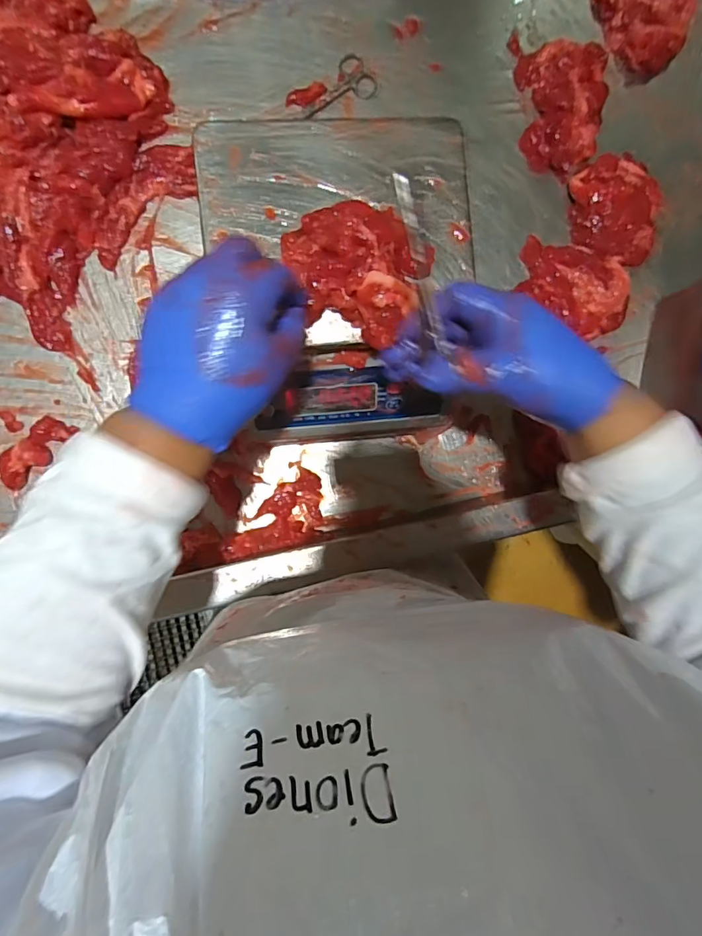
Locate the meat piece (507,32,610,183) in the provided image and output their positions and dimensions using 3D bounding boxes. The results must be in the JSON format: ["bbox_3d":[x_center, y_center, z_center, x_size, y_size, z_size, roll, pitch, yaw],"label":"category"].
[{"bbox_3d":[0.235,-0.411,0.545,0.099,0.030,0.152,3,90,-6],"label":"meat piece"}]

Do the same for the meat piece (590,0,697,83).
[{"bbox_3d":[0.340,-0.531,0.563,0.121,0.028,0.114,0,90,-6],"label":"meat piece"}]

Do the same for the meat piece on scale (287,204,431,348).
[{"bbox_3d":[0.007,-0.157,0.387,0.118,0.037,0.096,20,88,-6],"label":"meat piece on scale"}]

